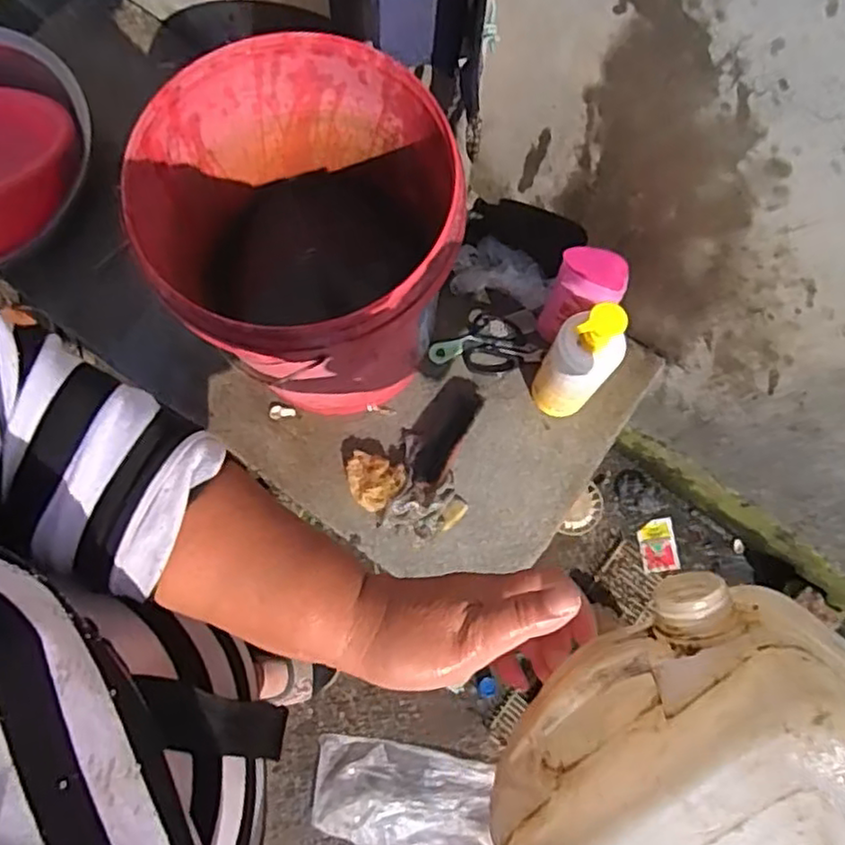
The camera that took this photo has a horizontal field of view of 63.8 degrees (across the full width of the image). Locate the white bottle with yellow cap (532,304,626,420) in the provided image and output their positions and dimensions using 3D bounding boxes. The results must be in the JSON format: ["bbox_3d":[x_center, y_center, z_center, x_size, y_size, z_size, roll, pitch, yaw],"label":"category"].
[{"bbox_3d":[0.186,-0.067,0.835,0.067,0.278,0.080,-43,81,-9],"label":"white bottle with yellow cap"}]

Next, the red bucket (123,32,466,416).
[{"bbox_3d":[-0.119,-0.186,0.796,0.313,0.366,0.313,0,77,-1],"label":"red bucket"}]

